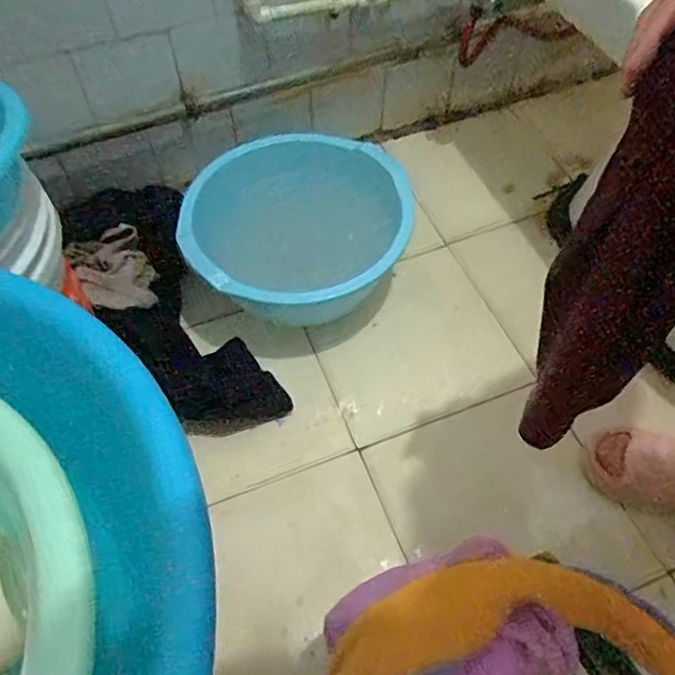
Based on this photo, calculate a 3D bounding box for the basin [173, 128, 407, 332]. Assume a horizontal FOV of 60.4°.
[{"bbox_3d":[-0.061,-0.181,0.943,0.342,0.160,0.312,0,57,0],"label":"basin"}]

